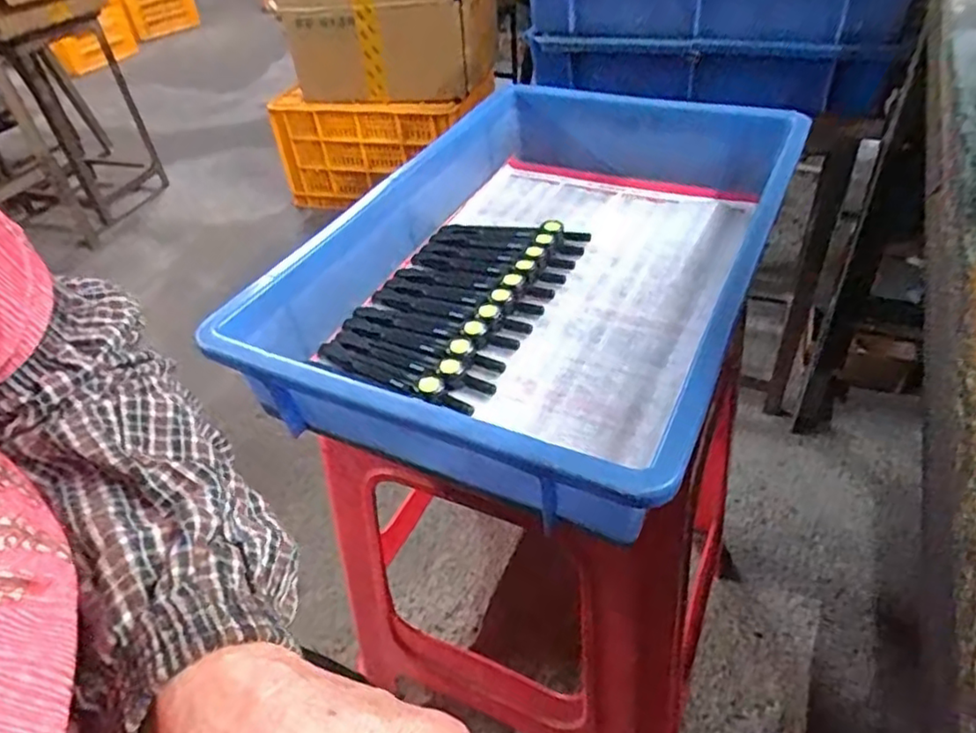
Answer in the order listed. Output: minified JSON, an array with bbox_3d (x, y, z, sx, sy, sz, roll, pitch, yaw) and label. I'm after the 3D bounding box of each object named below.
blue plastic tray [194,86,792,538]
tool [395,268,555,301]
[{"bbox_3d":[0.045,-0.092,0.487,0.296,0.079,0.441,17,47,24],"label":"blue plastic tray"},{"bbox_3d":[-0.011,-0.071,0.507,0.130,0.008,0.024,12,46,19],"label":"tool"}]

